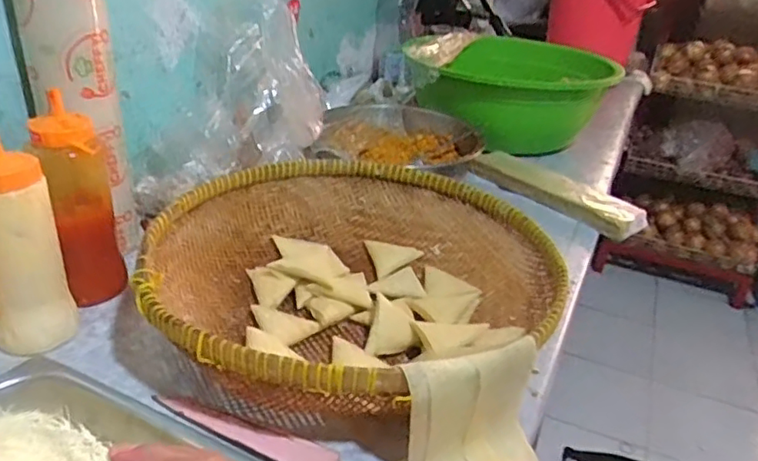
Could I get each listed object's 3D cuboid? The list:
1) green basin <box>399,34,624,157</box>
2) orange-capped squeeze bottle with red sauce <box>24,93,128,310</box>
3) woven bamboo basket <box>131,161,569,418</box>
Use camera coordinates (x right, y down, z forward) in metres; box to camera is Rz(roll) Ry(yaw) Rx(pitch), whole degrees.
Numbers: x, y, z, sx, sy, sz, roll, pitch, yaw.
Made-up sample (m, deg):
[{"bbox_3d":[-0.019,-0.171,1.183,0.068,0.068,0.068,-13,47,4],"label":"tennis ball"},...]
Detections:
[{"bbox_3d":[0.261,-0.298,1.301,0.390,0.188,0.390,4,27,-2],"label":"green basin"},{"bbox_3d":[-0.318,-0.021,0.651,0.070,0.204,0.071,-7,30,-22],"label":"orange-capped squeeze bottle with red sauce"},{"bbox_3d":[-0.030,0.053,0.670,0.434,0.101,0.424,-13,32,-30],"label":"woven bamboo basket"}]

